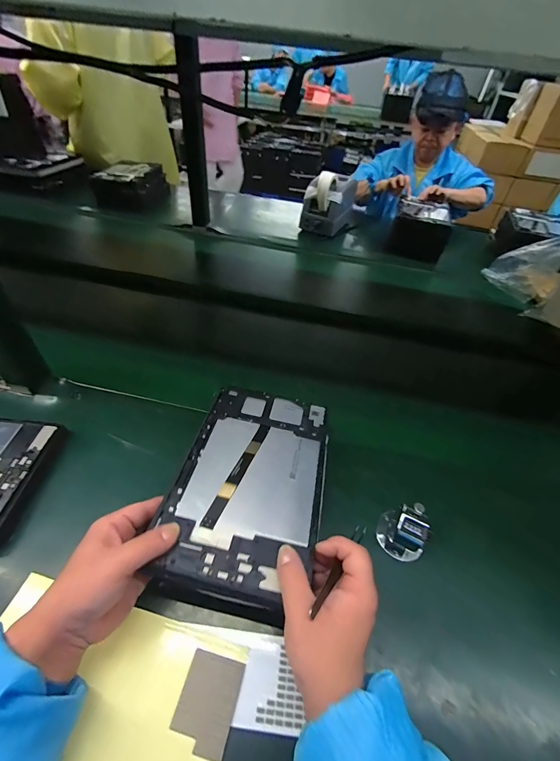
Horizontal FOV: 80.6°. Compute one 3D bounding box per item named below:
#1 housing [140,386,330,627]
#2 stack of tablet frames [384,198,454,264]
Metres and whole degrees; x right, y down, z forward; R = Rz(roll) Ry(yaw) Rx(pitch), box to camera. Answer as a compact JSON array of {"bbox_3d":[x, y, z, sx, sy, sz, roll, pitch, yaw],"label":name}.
[{"bbox_3d":[-0.028,0.105,0.363,0.151,0.014,0.249,13,45,6],"label":"housing"},{"bbox_3d":[0.425,-0.461,1.007,0.158,0.110,0.208,20,46,12],"label":"stack of tablet frames"}]

